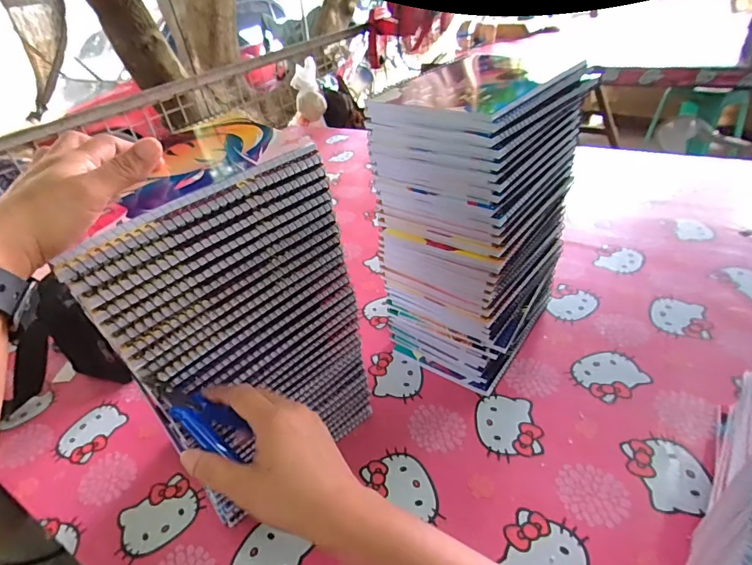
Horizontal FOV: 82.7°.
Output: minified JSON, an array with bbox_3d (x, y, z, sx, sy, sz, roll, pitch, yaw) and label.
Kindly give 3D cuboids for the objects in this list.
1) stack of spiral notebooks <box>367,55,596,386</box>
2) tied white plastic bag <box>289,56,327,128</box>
[{"bbox_3d":[0.123,-0.067,0.530,0.171,0.354,0.186,24,47,35],"label":"stack of spiral notebooks"},{"bbox_3d":[-0.265,-0.693,1.588,0.145,0.228,0.075,-10,37,-3],"label":"tied white plastic bag"}]

